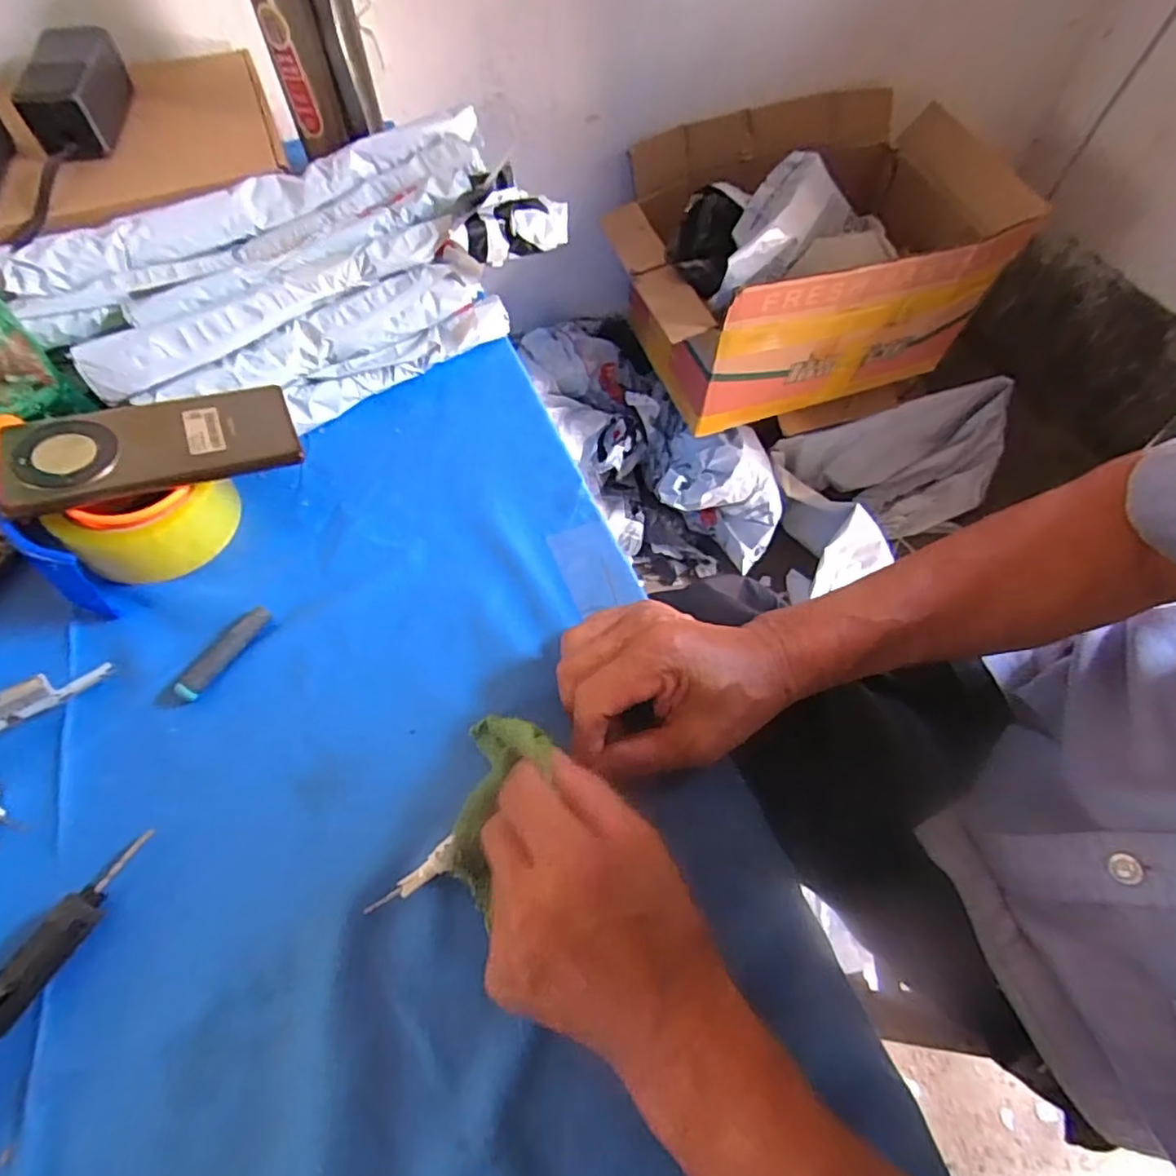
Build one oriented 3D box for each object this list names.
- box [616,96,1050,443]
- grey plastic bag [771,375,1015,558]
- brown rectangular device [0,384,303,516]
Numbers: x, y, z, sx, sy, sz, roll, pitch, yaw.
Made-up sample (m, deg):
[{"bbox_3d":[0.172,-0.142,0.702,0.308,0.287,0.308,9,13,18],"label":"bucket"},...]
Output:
[{"bbox_3d":[0.289,-0.460,0.958,0.489,0.327,0.360,-16,60,-8],"label":"box"},{"bbox_3d":[0.563,-0.212,1.159,0.451,0.163,0.168,-15,60,-8],"label":"grey plastic bag"},{"bbox_3d":[-0.278,-0.095,0.412,0.163,0.009,0.075,-17,64,-22],"label":"brown rectangular device"}]

